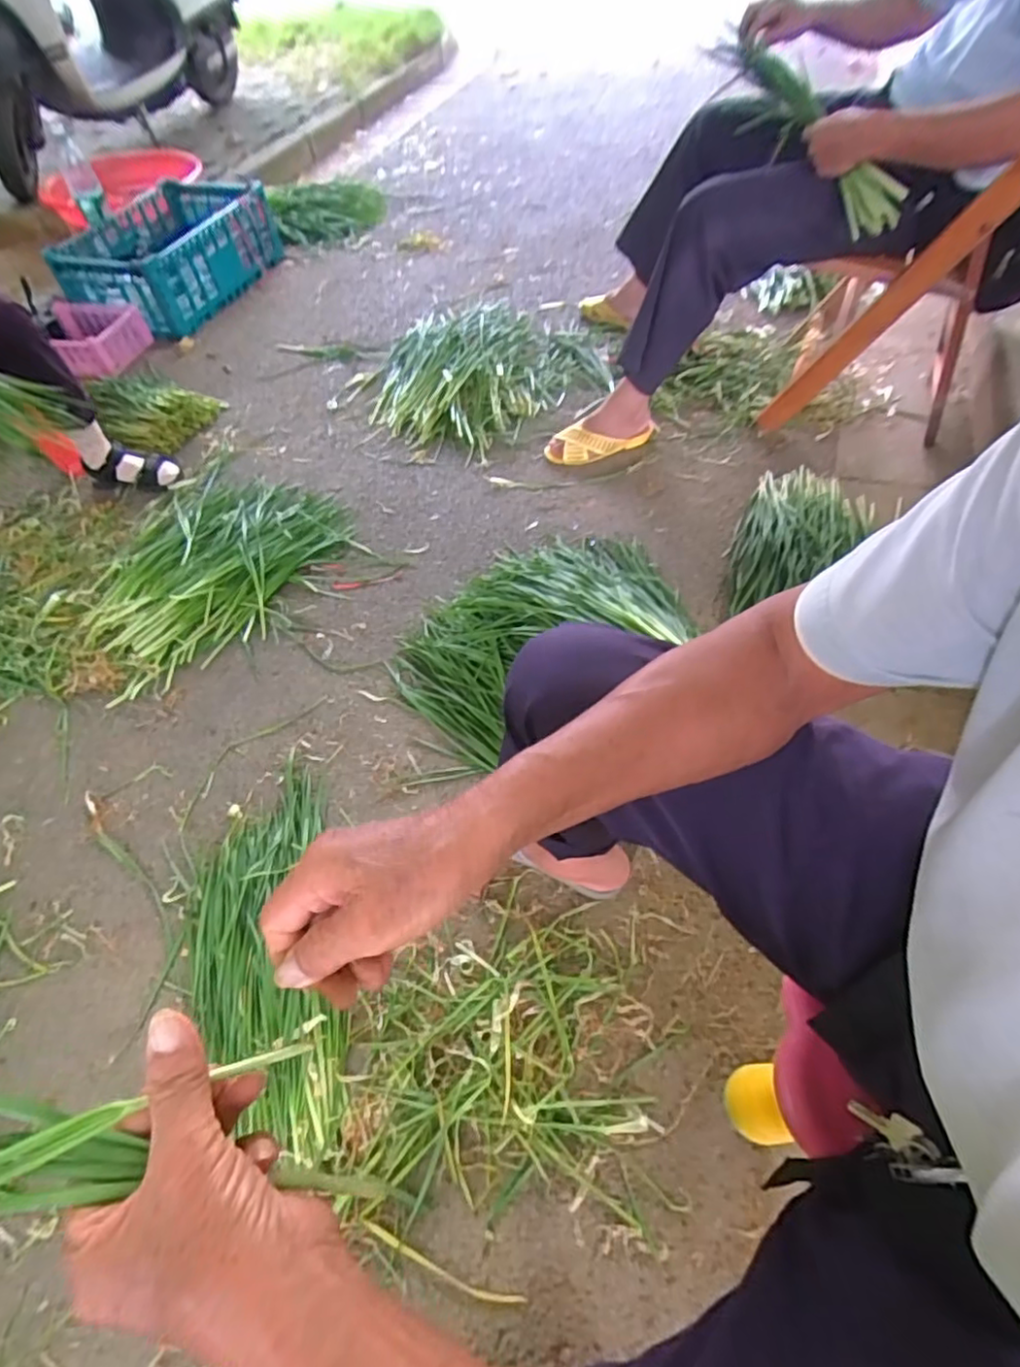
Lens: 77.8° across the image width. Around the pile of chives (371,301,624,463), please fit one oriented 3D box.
[{"bbox_3d":[-0.067,-0.788,1.552,0.555,0.103,0.574,-3,55,4],"label":"pile of chives"}]

